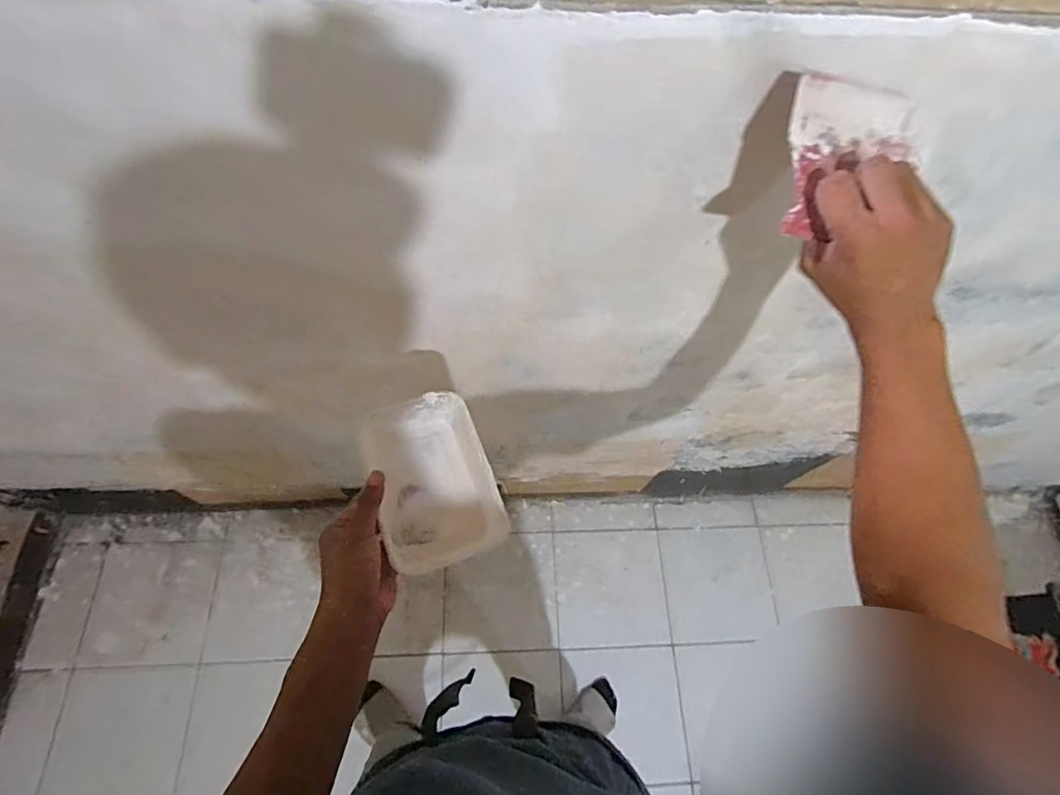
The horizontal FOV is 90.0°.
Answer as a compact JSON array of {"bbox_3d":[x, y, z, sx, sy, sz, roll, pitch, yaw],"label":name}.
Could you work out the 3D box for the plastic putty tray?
[{"bbox_3d":[-0.101,0.085,0.550,0.118,0.055,0.172,-19,82,-13],"label":"plastic putty tray"}]

